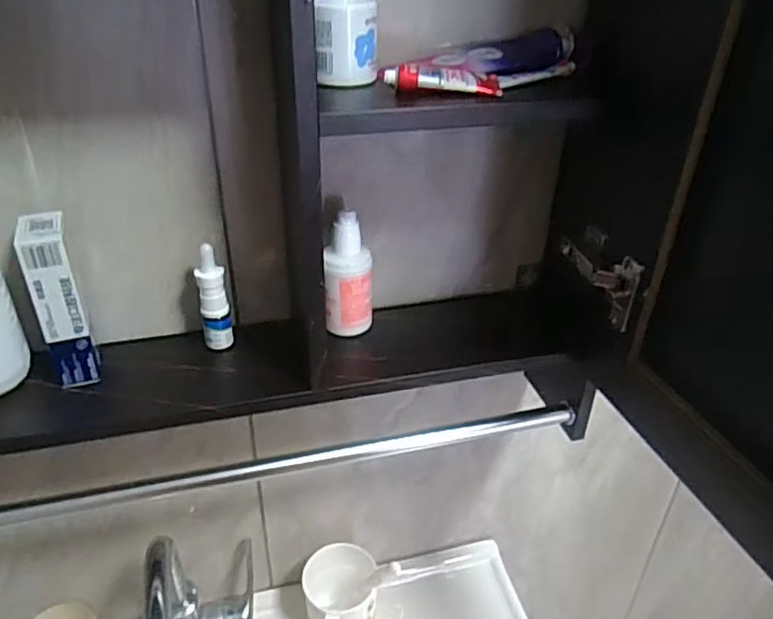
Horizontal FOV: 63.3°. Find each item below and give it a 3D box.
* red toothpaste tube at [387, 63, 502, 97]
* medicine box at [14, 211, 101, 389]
[{"bbox_3d":[0.039,-0.160,0.433,0.080,0.015,0.023,-2,33,-6],"label":"red toothpaste tube"},{"bbox_3d":[-0.251,-0.005,0.484,0.031,0.129,0.038,-11,35,-19],"label":"medicine box"}]

